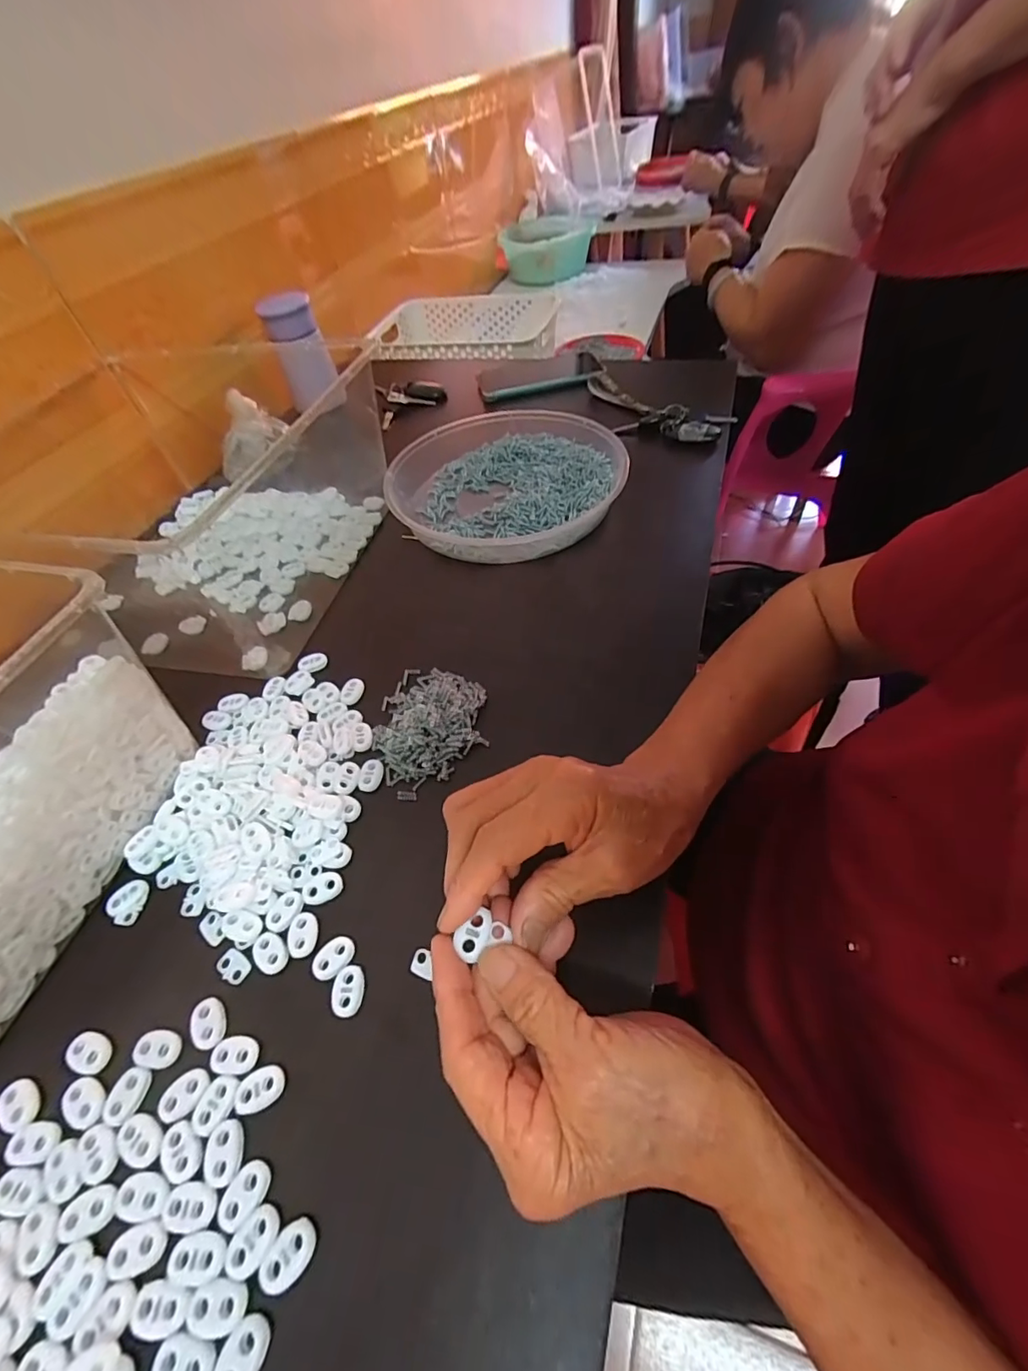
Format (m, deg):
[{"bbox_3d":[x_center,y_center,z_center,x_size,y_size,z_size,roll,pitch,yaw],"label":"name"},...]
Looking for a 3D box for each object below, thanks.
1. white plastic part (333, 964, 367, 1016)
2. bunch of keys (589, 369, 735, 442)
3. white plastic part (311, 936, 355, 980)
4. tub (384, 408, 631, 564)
[{"bbox_3d":[-0.085,0.156,0.263,0.015,0.004,0.022,-3,52,3],"label":"white plastic part"},{"bbox_3d":[0.151,-0.326,0.603,0.084,0.015,0.203,-40,59,-23],"label":"bunch of keys"},{"bbox_3d":[-0.096,0.145,0.273,0.016,0.004,0.022,36,64,28],"label":"white plastic part"},{"bbox_3d":[-0.008,-0.204,0.513,0.225,0.040,0.228,-3,52,3],"label":"tub"}]

